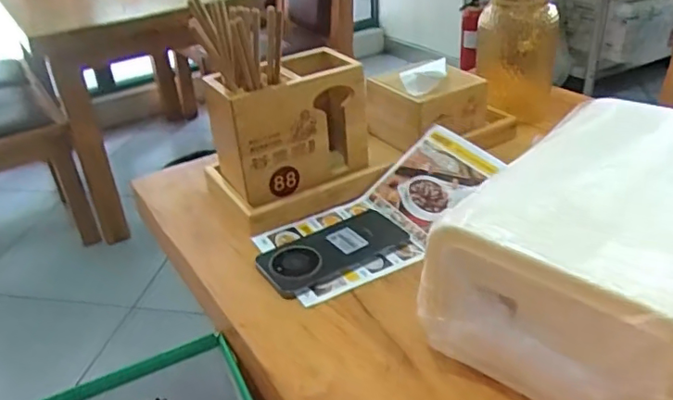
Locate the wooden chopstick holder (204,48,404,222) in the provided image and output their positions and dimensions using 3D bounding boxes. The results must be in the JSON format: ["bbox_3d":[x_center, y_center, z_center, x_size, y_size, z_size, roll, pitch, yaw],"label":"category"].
[{"bbox_3d":[-0.054,-0.079,0.691,0.185,0.154,0.124,-19,35,-23],"label":"wooden chopstick holder"}]

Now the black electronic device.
[{"bbox_3d":[-0.005,0.051,0.617,0.162,0.013,0.084,-23,37,-28],"label":"black electronic device"}]

